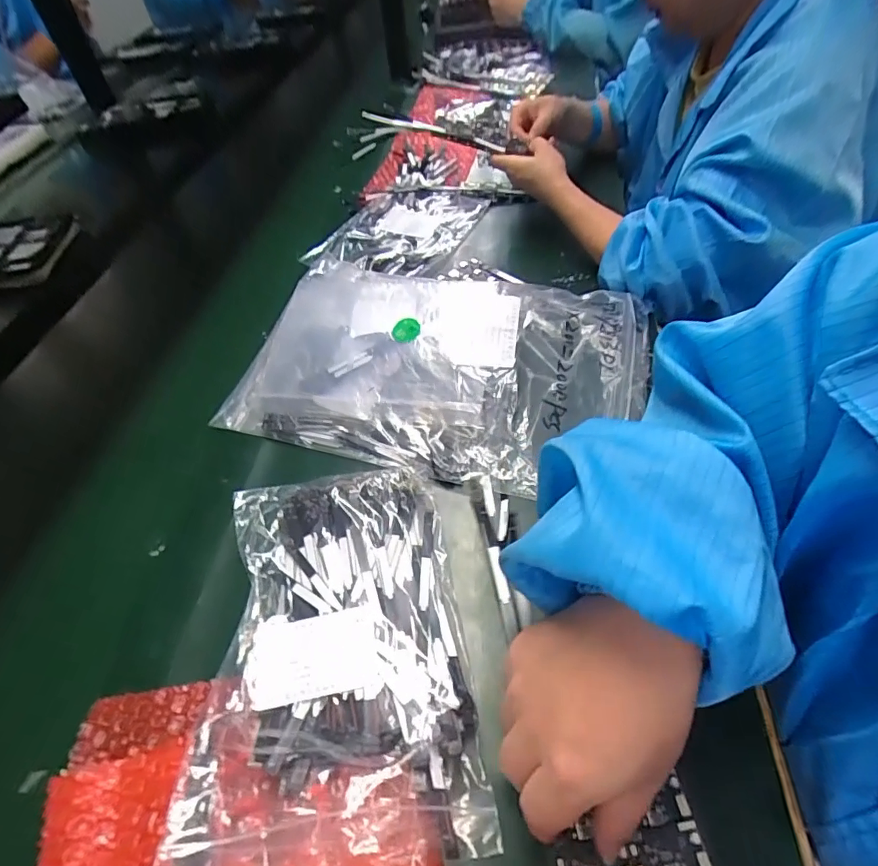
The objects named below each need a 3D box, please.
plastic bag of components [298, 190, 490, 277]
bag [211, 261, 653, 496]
[{"bbox_3d":[-0.047,-0.257,0.620,0.167,0.018,0.193,12,52,15],"label":"plastic bag of components"},{"bbox_3d":[-0.005,-0.072,0.433,0.351,0.063,0.218,9,51,13],"label":"bag"}]

